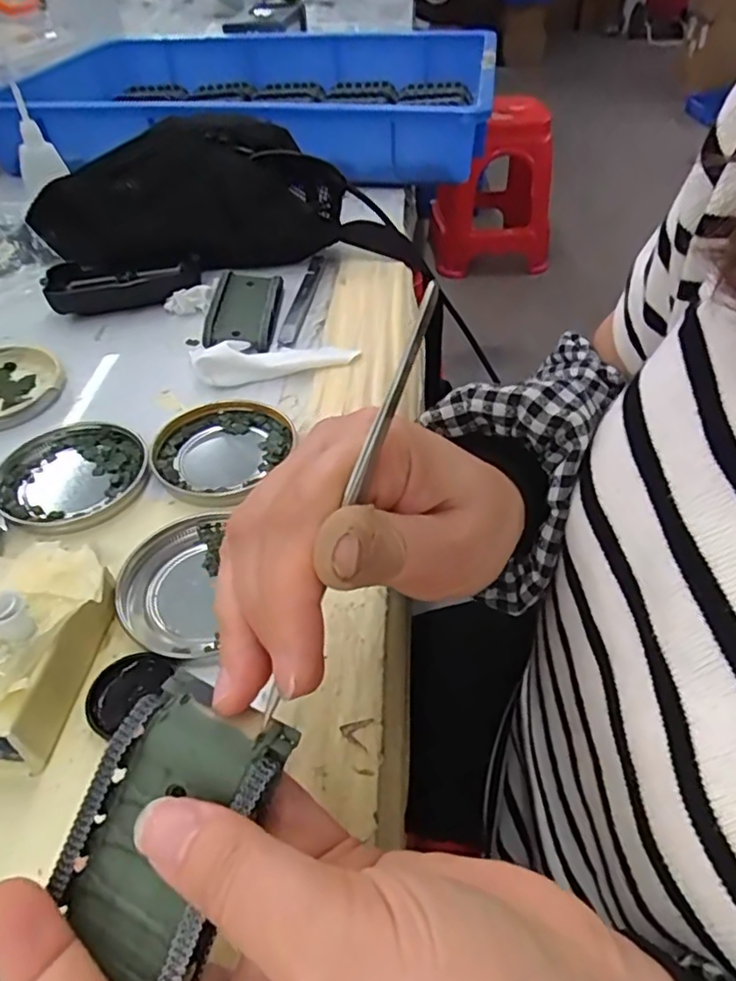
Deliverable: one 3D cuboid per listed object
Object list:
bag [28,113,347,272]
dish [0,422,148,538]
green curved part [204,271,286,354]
[{"bbox_3d":[-0.149,-0.241,0.502,0.216,0.091,0.129,-26,50,-22],"label":"bag"},{"bbox_3d":[-0.160,-0.009,0.334,0.077,0.006,0.079,-1,45,1],"label":"dish"},{"bbox_3d":[-0.088,-0.130,0.442,0.046,0.020,0.080,1,45,2],"label":"green curved part"}]

